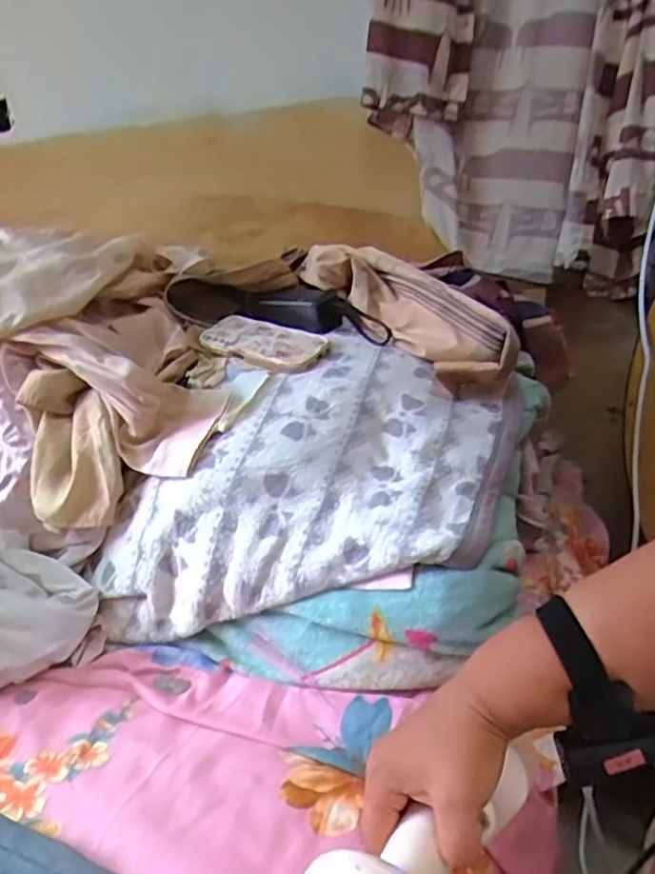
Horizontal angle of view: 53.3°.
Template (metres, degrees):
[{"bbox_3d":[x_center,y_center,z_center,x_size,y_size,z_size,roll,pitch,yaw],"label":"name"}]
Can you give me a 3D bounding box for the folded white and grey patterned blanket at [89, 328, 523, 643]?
[{"bbox_3d":[-0.008,0.042,0.730,0.396,0.204,0.349,4,19,22],"label":"folded white and grey patterned blanket"}]

